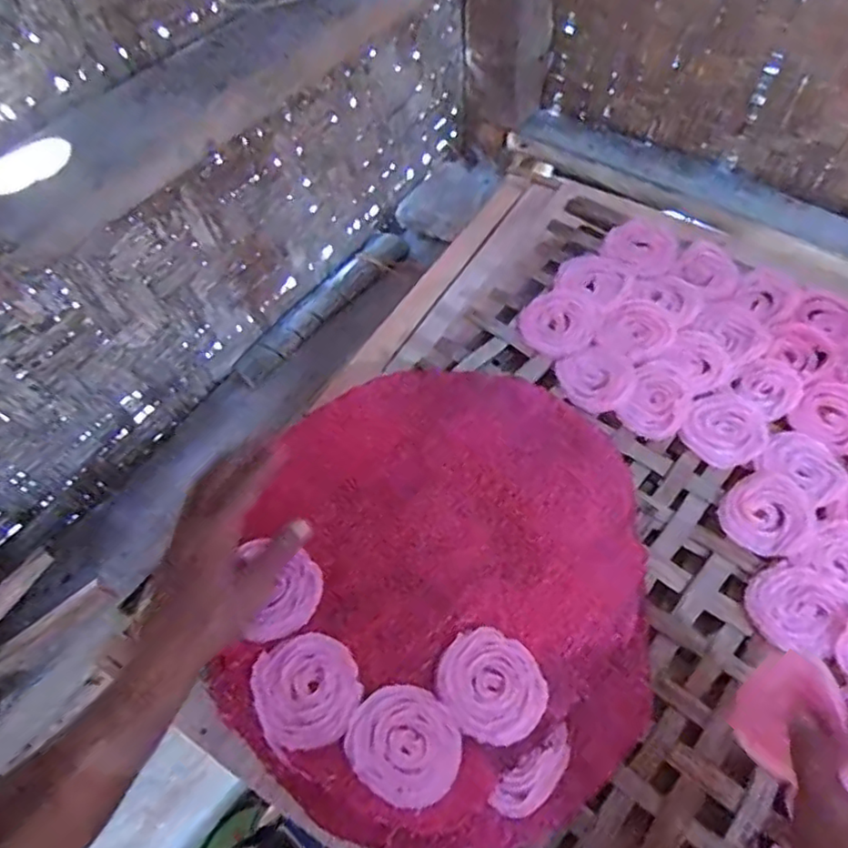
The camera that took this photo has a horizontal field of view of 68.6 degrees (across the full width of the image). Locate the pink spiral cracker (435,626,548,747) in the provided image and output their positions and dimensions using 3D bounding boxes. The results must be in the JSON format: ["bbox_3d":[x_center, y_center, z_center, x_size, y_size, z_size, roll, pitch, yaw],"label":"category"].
[{"bbox_3d":[0.048,0.188,0.445,0.075,0.012,0.068,39,69,23],"label":"pink spiral cracker"}]

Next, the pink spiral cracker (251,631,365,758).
[{"bbox_3d":[-0.083,0.189,0.441,0.072,0.019,0.073,-1,58,2],"label":"pink spiral cracker"}]

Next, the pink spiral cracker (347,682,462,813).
[{"bbox_3d":[-0.012,0.217,0.422,0.067,0.017,0.074,-40,65,-20],"label":"pink spiral cracker"}]

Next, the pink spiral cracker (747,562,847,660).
[{"bbox_3d":[0.289,0.141,0.481,0.067,0.006,0.070,-2,60,3],"label":"pink spiral cracker"}]

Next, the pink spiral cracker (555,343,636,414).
[{"bbox_3d":[0.164,-0.044,0.588,0.067,0.007,0.069,-2,60,3],"label":"pink spiral cracker"}]

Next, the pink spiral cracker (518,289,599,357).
[{"bbox_3d":[0.136,-0.102,0.627,0.079,0.008,0.073,-2,60,3],"label":"pink spiral cracker"}]

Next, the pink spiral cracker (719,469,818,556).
[{"bbox_3d":[0.289,0.075,0.521,0.075,0.007,0.065,-39,65,-18],"label":"pink spiral cracker"}]

